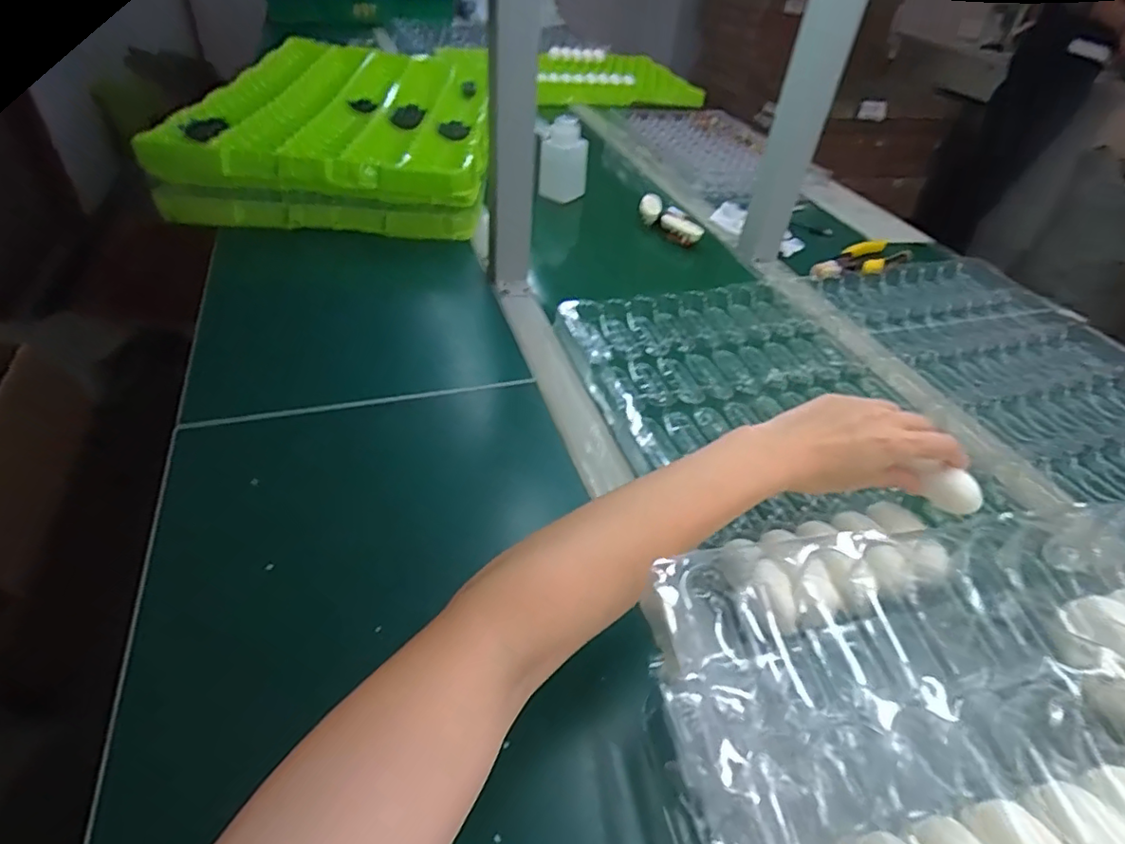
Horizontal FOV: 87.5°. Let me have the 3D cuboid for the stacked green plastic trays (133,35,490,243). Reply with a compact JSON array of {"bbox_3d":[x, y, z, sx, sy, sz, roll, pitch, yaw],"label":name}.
[{"bbox_3d":[-0.313,-0.485,0.933,0.414,0.075,0.643,3,42,-3],"label":"stacked green plastic trays"}]

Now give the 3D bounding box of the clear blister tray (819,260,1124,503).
[{"bbox_3d":[0.482,-0.072,0.624,0.255,0.020,0.354,-10,44,-18],"label":"clear blister tray"}]

